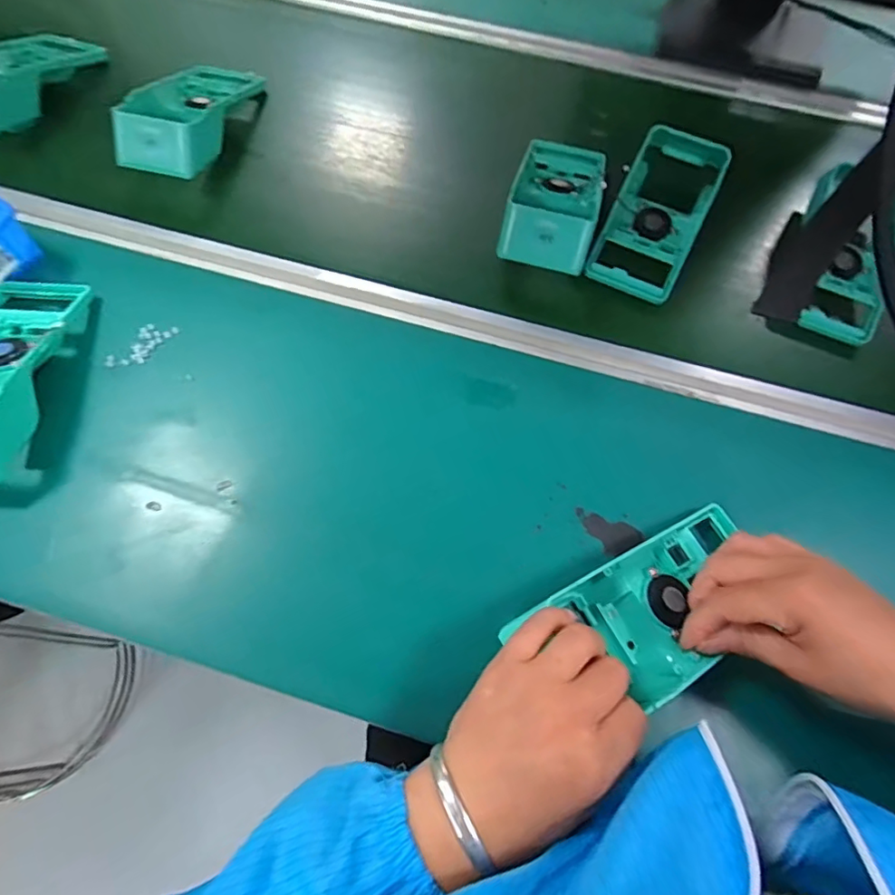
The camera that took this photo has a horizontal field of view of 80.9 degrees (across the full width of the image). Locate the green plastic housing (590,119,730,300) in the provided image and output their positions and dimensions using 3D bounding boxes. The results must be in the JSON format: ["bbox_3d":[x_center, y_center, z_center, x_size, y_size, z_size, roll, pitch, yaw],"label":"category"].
[{"bbox_3d":[0.208,-0.236,0.503,0.081,0.044,0.198,25,67,8],"label":"green plastic housing"}]

